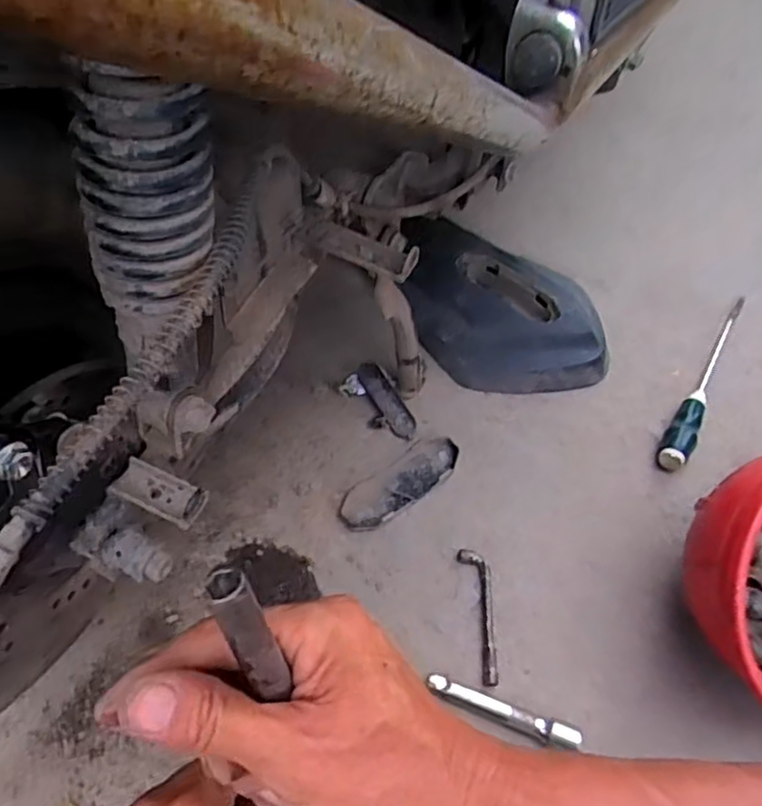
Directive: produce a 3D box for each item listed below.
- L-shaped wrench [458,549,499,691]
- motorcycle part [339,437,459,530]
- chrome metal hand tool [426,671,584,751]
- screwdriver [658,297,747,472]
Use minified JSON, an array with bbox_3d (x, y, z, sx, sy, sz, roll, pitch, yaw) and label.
[{"bbox_3d":[0.086,0.184,0.584,0.023,0.010,0.115,-2,55,-4],"label":"L-shaped wrench"},{"bbox_3d":[0.019,0.077,0.655,0.131,0.009,0.047,-31,62,-21],"label":"motorcycle part"},{"bbox_3d":[0.097,0.248,0.537,0.124,0.018,0.021,19,56,11],"label":"chrome metal hand tool"},{"bbox_3d":[0.372,-0.034,0.746,0.030,0.028,0.285,31,59,18],"label":"screwdriver"}]

